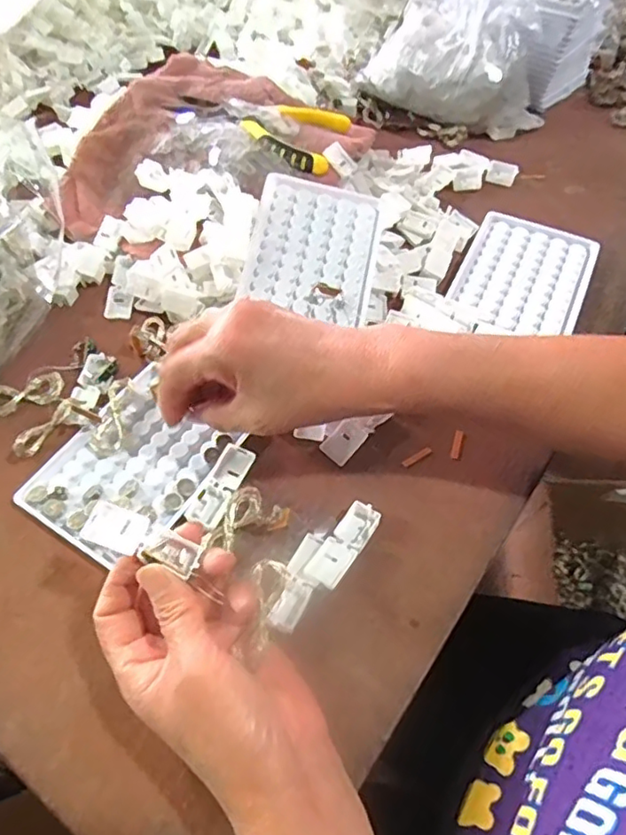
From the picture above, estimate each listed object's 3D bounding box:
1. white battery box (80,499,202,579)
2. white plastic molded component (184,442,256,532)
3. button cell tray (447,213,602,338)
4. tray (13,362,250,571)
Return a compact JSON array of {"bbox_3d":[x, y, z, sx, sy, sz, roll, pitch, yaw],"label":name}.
[{"bbox_3d":[-0.081,0.058,0.285,0.056,0.011,0.020,22,57,-2],"label":"white battery box"},{"bbox_3d":[-0.056,0.041,0.365,0.020,0.005,0.055,22,59,13],"label":"white plastic molded component"},{"bbox_3d":[0.166,-0.113,0.467,0.095,0.007,0.124,22,59,14],"label":"button cell tray"},{"bbox_3d":[-0.112,0.029,0.376,0.093,0.015,0.116,28,61,17],"label":"tray"}]

